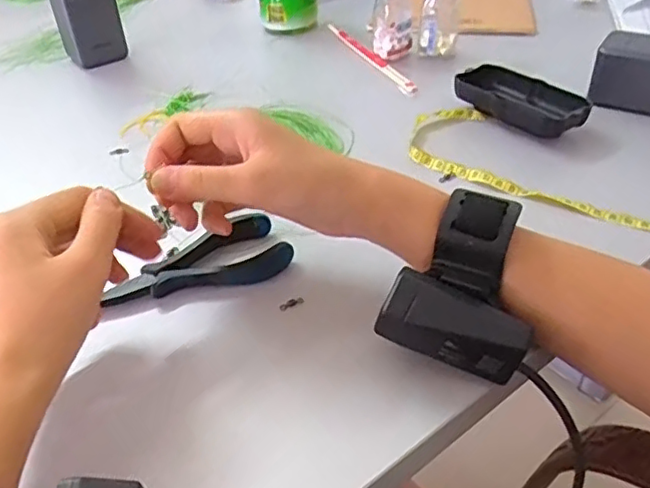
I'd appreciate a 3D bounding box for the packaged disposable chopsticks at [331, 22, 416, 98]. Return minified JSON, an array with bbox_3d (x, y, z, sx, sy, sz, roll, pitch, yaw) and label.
[{"bbox_3d":[0.045,-0.189,0.616,0.016,0.005,0.185,-16,40,-16],"label":"packaged disposable chopsticks"}]

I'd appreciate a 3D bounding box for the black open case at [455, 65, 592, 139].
[{"bbox_3d":[0.158,-0.115,0.504,0.046,0.030,0.113,-28,44,-29],"label":"black open case"}]

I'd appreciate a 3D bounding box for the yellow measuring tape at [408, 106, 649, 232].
[{"bbox_3d":[0.150,-0.062,0.458,0.192,0.014,0.085,25,46,31],"label":"yellow measuring tape"}]

